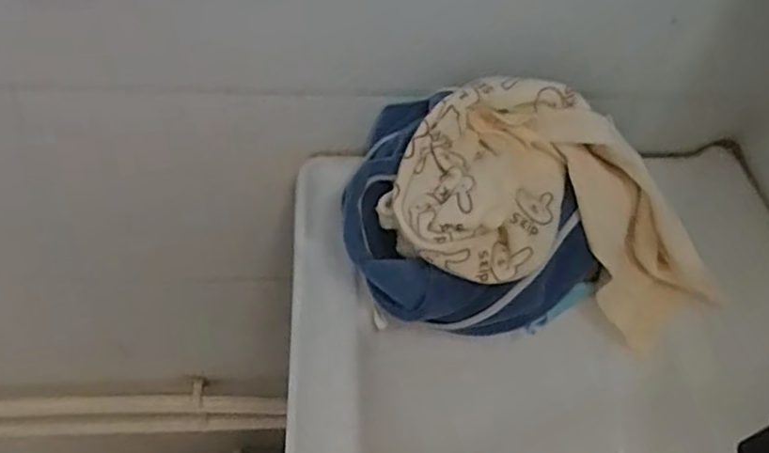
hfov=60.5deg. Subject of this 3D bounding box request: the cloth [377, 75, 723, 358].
[{"bbox_3d":[0.142,-0.006,0.568,0.282,0.179,0.135,4,49,-3],"label":"cloth"}]

